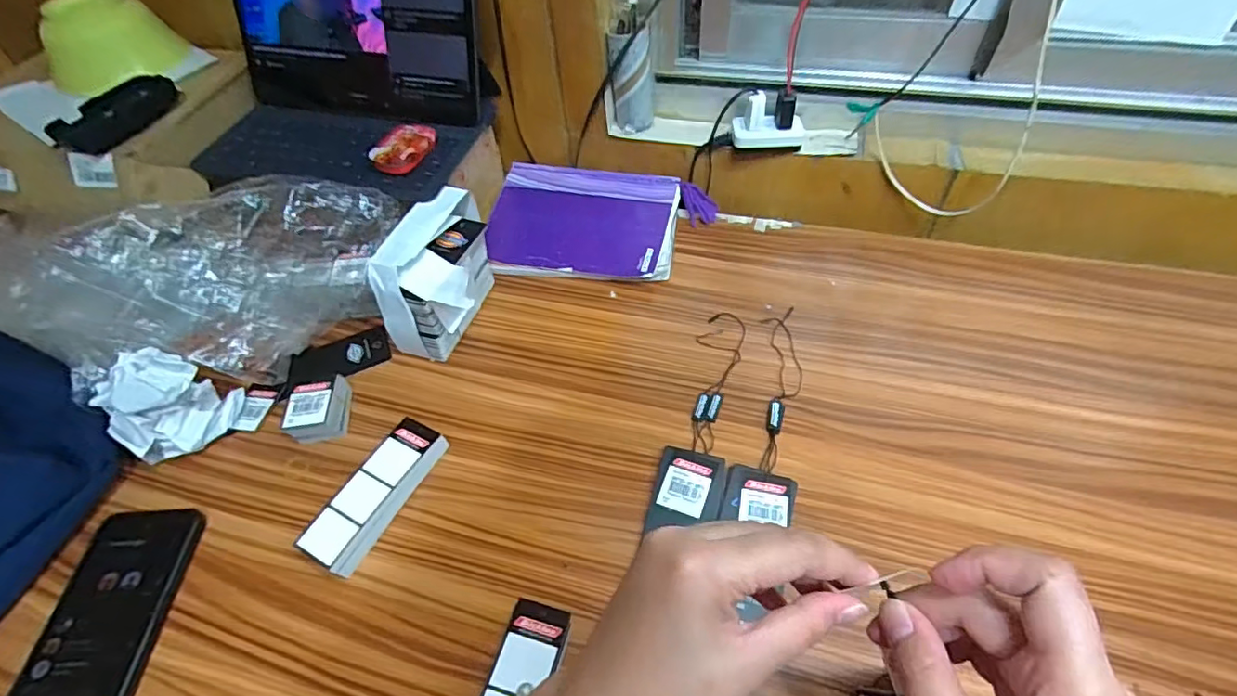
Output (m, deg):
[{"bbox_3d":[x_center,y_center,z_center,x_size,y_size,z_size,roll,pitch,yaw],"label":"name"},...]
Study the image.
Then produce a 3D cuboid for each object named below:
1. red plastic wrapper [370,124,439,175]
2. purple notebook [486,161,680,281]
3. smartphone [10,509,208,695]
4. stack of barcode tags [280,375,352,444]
[{"bbox_3d":[-0.204,-0.191,0.551,0.042,0.021,0.068,12,53,14],"label":"red plastic wrapper"},{"bbox_3d":[-0.040,-0.142,0.627,0.203,0.016,0.155,5,61,10],"label":"purple notebook"},{"bbox_3d":[-0.359,0.198,0.398,0.077,0.017,0.168,-4,51,2],"label":"smartphone"},{"bbox_3d":[-0.257,0.055,0.491,0.043,0.037,0.053,-9,51,-2],"label":"stack of barcode tags"}]

